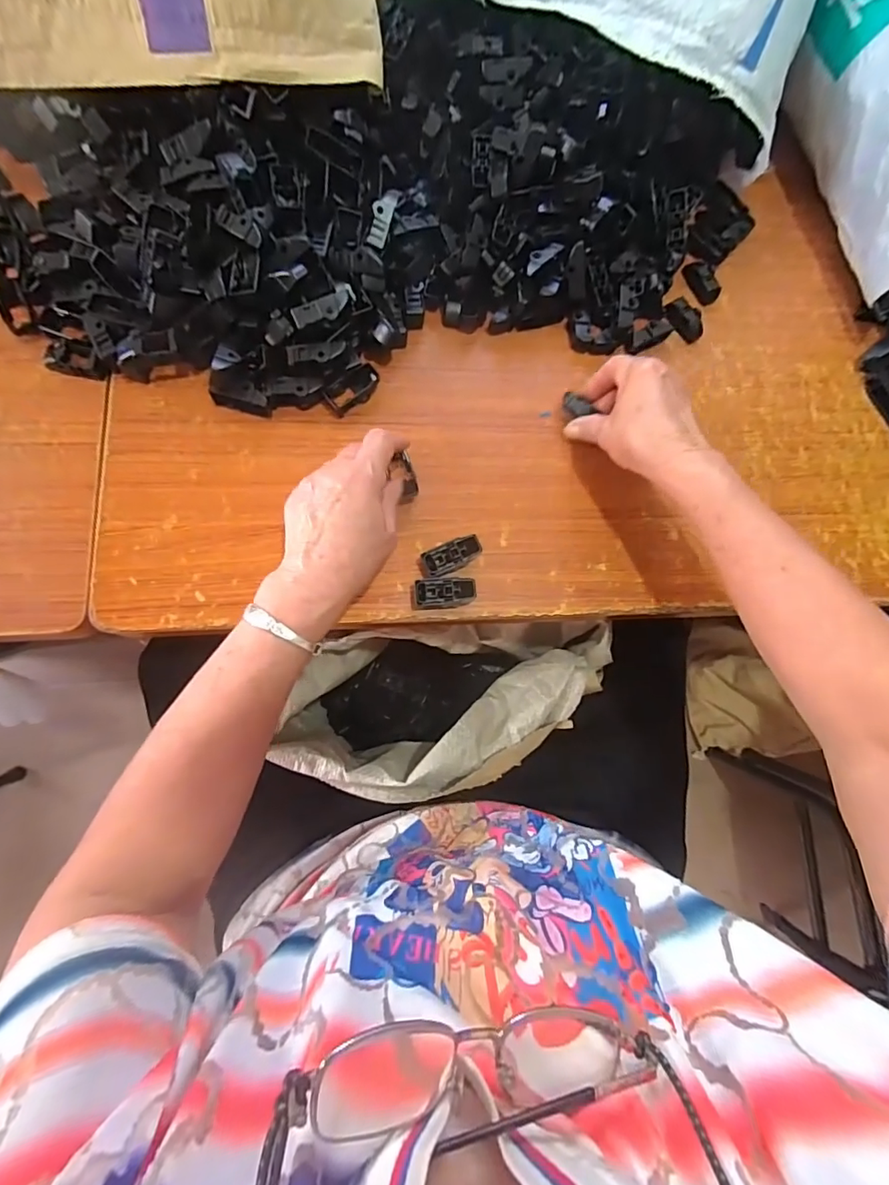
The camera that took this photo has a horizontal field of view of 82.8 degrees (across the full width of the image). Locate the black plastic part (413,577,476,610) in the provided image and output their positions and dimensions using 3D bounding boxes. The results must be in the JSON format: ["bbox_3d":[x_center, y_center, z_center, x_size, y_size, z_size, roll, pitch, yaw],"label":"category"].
[{"bbox_3d":[0.000,0.001,0.419,0.049,0.021,0.024,-3,79,-7],"label":"black plastic part"}]

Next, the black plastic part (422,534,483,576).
[{"bbox_3d":[0.006,-0.030,0.427,0.050,0.022,0.022,-23,82,-10],"label":"black plastic part"}]

